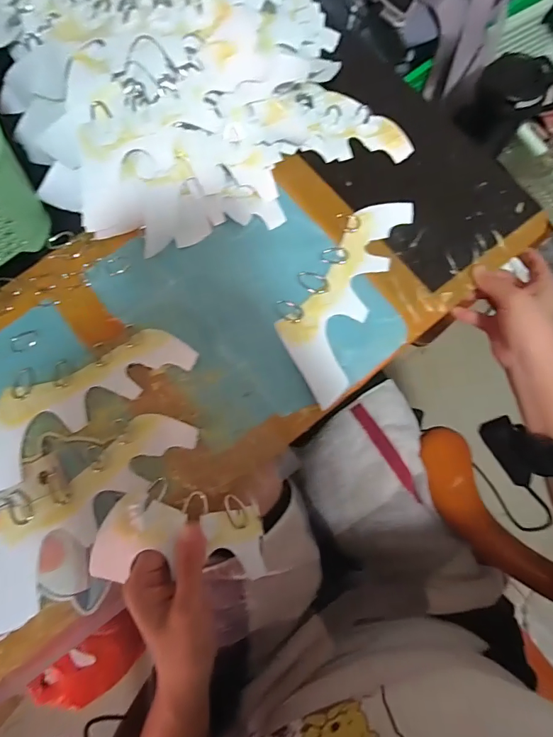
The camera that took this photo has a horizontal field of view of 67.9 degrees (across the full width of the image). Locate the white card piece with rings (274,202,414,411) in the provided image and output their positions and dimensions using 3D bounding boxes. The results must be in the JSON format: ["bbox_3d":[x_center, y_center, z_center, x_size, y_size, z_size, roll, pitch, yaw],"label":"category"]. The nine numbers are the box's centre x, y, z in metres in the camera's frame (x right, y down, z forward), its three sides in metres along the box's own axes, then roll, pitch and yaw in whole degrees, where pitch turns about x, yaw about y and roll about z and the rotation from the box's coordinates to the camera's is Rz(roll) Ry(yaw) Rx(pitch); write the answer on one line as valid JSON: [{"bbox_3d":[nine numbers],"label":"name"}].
[{"bbox_3d":[0.073,-0.081,0.427,0.082,0.009,0.231,27,78,8],"label":"white card piece with rings"}]

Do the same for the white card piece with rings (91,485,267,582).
[{"bbox_3d":[-0.082,0.134,0.330,0.140,0.048,0.066,-1,76,-1],"label":"white card piece with rings"}]

